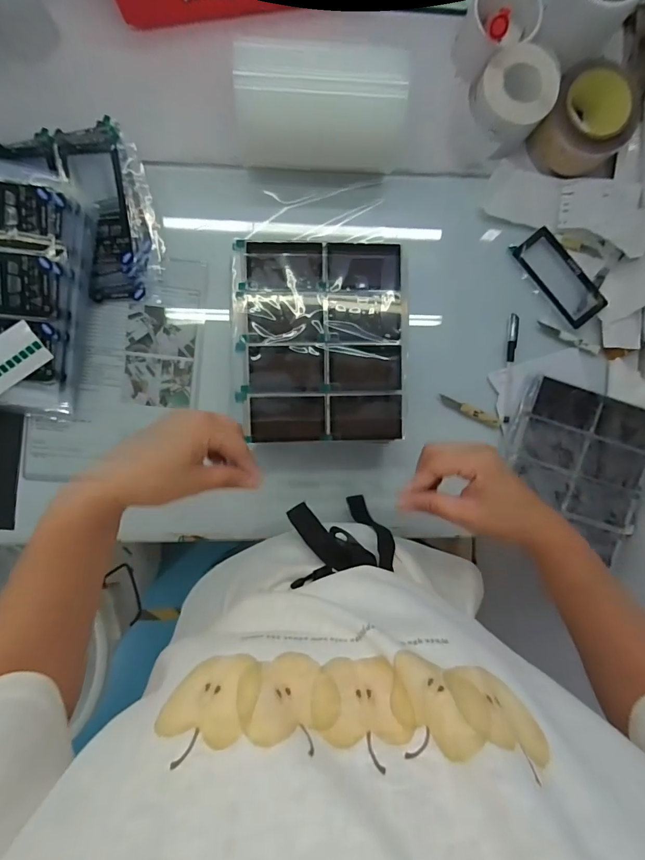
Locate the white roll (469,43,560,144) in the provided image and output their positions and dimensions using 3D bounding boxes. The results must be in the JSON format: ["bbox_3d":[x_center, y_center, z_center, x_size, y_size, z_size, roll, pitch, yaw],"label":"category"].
[{"bbox_3d":[0.234,-0.411,0.495,0.087,0.054,0.086,0,93,-4],"label":"white roll"}]

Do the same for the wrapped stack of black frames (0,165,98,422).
[{"bbox_3d":[-0.379,-0.160,0.481,0.182,0.069,0.274,5,93,-5],"label":"wrapped stack of black frames"}]

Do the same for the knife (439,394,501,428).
[{"bbox_3d":[0.204,-0.025,0.553,0.091,0.011,0.016,22,91,-5],"label":"knife"}]

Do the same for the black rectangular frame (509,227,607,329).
[{"bbox_3d":[0.321,-0.207,0.545,0.062,0.012,0.143,-41,95,-1],"label":"black rectangular frame"}]

